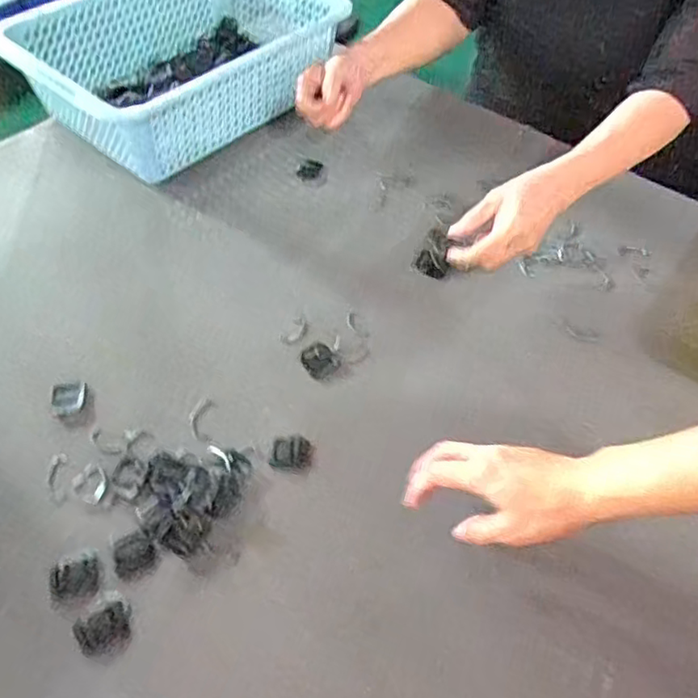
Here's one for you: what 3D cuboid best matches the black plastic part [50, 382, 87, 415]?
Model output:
[{"bbox_3d":[-0.258,0.046,0.576,0.033,0.012,0.030,-8,54,-8],"label":"black plastic part"}]

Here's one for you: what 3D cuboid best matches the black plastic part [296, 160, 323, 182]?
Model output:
[{"bbox_3d":[-0.049,-0.227,0.797,0.028,0.005,0.036,20,55,13],"label":"black plastic part"}]

